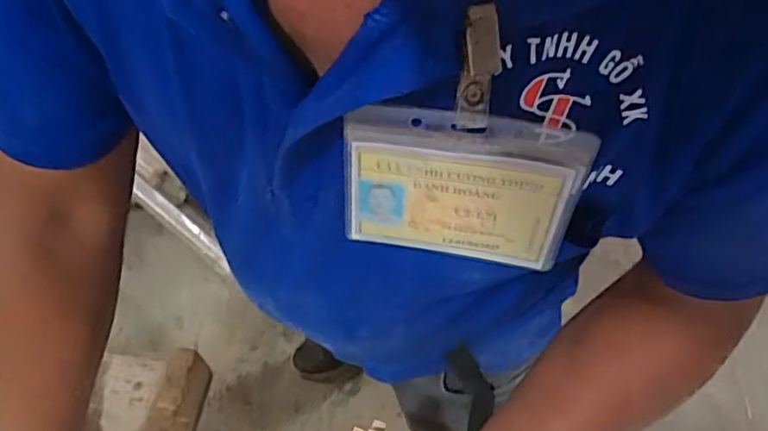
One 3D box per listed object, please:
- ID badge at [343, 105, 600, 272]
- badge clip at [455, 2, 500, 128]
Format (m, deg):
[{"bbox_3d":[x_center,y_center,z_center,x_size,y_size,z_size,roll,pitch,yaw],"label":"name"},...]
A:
[{"bbox_3d":[0.031,-0.010,0.259,0.097,0.081,0.005,10,46,3],"label":"ID badge"},{"bbox_3d":[0.033,-0.050,0.213,0.012,0.047,0.014,12,58,9],"label":"badge clip"}]

